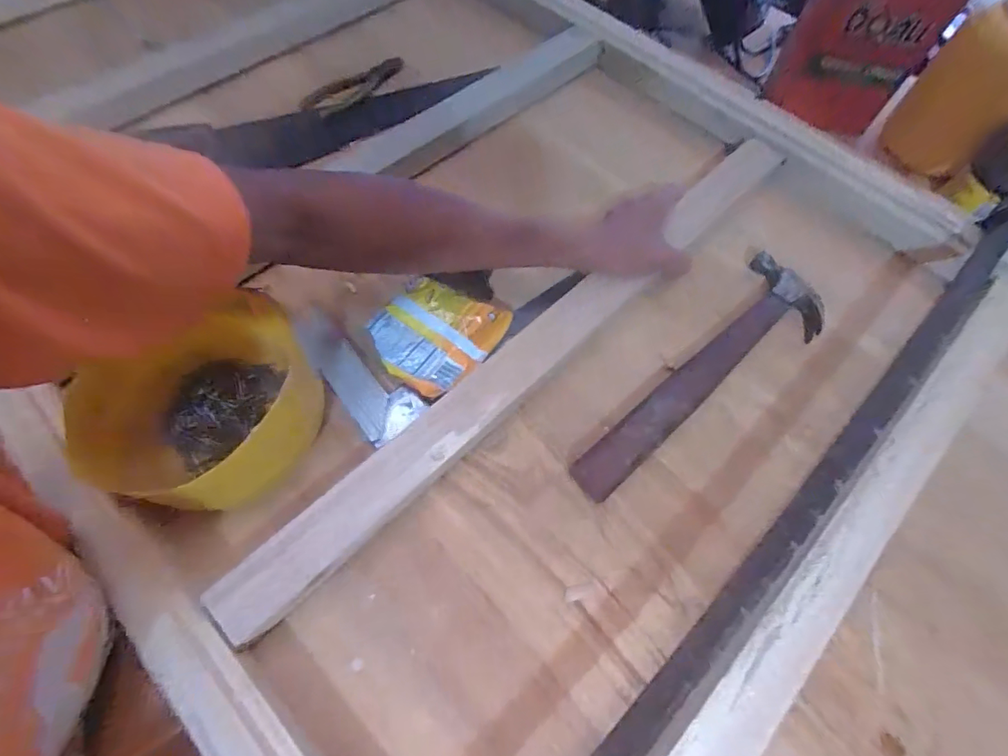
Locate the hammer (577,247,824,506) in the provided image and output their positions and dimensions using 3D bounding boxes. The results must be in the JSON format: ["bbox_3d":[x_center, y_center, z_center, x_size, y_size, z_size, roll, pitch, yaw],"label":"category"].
[{"bbox_3d":[0.190,-0.007,0.465,0.329,0.025,0.086,-37,72,-17],"label":"hammer"}]

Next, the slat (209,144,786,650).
[{"bbox_3d":[0.052,-0.046,0.453,0.700,0.022,0.046,-40,73,-19],"label":"slat"}]

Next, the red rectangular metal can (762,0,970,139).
[{"bbox_3d":[0.527,-0.502,0.714,0.182,0.220,0.092,11,65,3],"label":"red rectangular metal can"}]

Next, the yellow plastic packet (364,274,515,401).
[{"bbox_3d":[-0.064,-0.041,0.461,0.106,0.020,0.109,28,67,10],"label":"yellow plastic packet"}]

